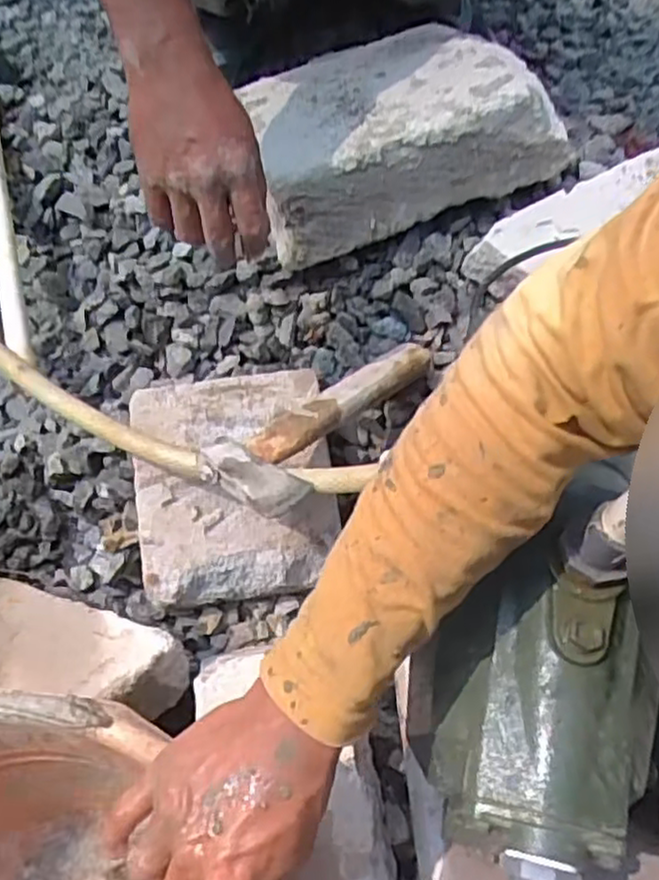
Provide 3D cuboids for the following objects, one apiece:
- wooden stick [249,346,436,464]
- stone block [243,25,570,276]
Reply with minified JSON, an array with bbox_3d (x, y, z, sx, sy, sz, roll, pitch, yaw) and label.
[{"bbox_3d":[0.013,-0.038,0.623,0.043,0.024,0.238,37,48,23],"label":"wooden stick"},{"bbox_3d":[0.063,-0.322,0.724,0.307,0.109,0.193,-17,57,-11],"label":"stone block"}]

